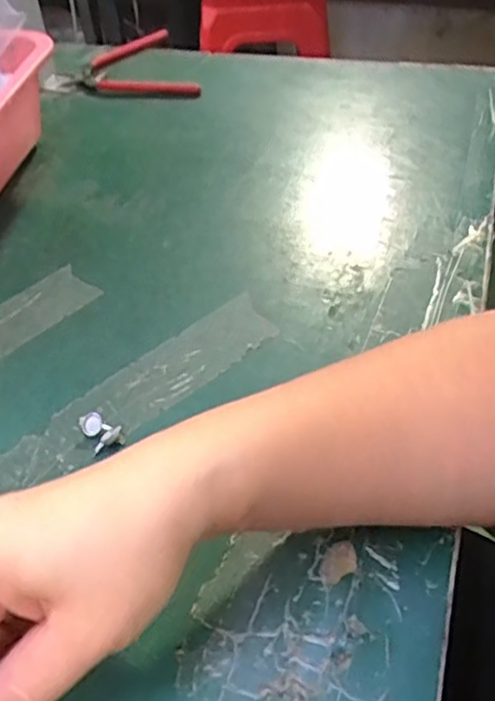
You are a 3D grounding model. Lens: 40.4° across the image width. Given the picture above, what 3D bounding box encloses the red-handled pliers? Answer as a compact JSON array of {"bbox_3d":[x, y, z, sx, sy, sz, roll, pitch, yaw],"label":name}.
[{"bbox_3d":[-0.105,-0.285,0.664,0.153,0.014,0.128,8,47,11],"label":"red-handled pliers"}]

